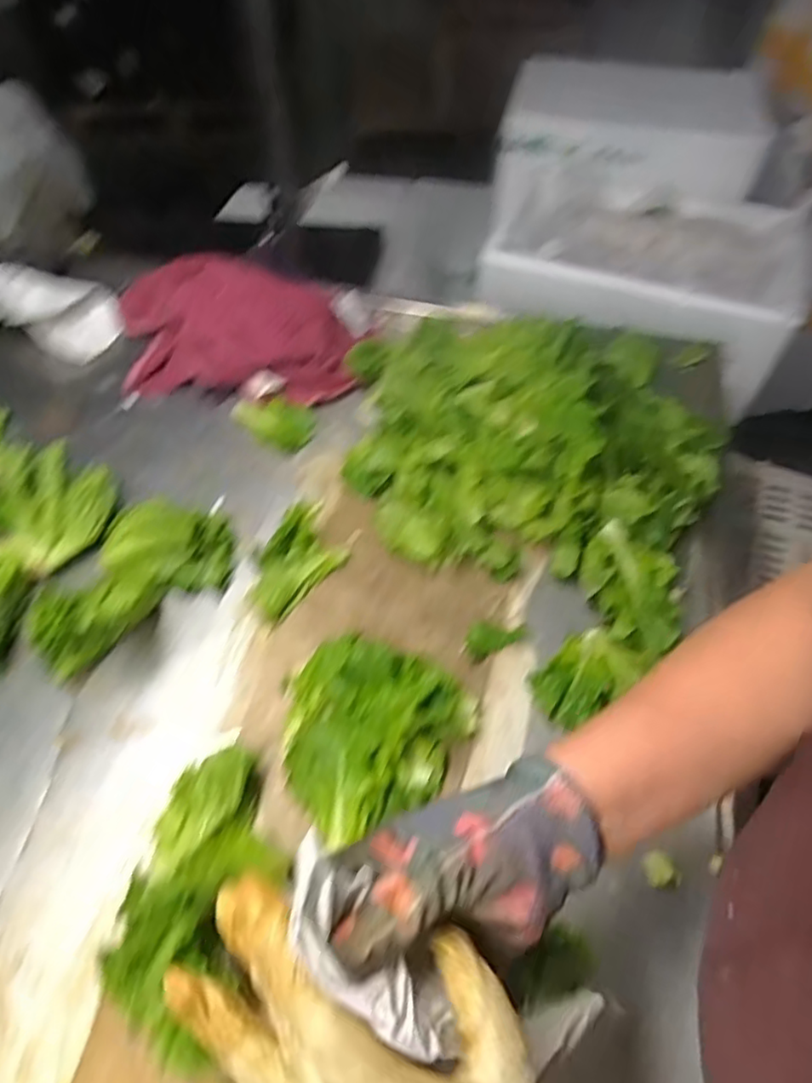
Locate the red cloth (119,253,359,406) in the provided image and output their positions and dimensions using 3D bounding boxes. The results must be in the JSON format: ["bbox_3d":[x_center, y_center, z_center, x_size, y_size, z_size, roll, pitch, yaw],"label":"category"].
[{"bbox_3d":[-0.199,-0.244,0.692,0.289,0.090,0.161,8,54,5],"label":"red cloth"}]

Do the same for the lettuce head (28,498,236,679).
[{"bbox_3d":[-0.225,0.028,0.512,0.094,0.069,0.180,32,60,20],"label":"lettuce head"}]

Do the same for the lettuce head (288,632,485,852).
[{"bbox_3d":[-0.028,0.127,0.453,0.137,0.049,0.132,1,54,-1],"label":"lettuce head"}]

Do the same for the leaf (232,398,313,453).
[{"bbox_3d":[-0.141,-0.129,0.655,0.082,0.024,0.052,19,56,12],"label":"leaf"}]

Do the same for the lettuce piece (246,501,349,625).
[{"bbox_3d":[-0.094,0.016,0.548,0.061,0.025,0.122,21,56,14],"label":"lettuce piece"}]

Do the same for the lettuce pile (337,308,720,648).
[{"bbox_3d":[0.106,-0.113,0.600,0.371,0.101,0.322,21,56,13],"label":"lettuce pile"}]

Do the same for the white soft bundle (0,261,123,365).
[{"bbox_3d":[-0.424,-0.276,0.733,0.146,0.067,0.085,18,56,11],"label":"white soft bundle"}]

